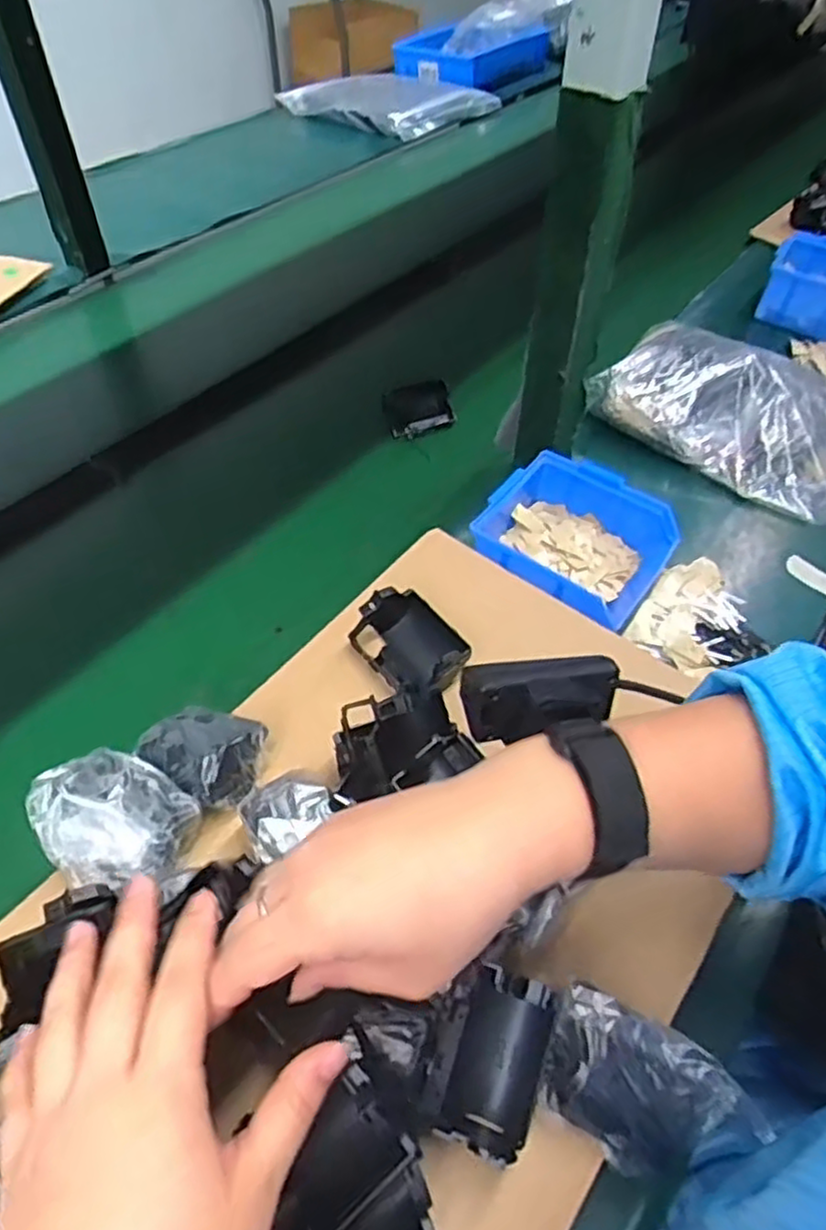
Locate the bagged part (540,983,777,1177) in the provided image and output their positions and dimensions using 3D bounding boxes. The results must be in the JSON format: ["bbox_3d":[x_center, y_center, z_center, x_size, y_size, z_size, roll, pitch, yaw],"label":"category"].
[{"bbox_3d":[0.104,0.210,0.319,0.092,0.031,0.052,20,52,15],"label":"bagged part"}]

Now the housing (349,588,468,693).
[{"bbox_3d":[0.001,0.016,0.471,0.048,0.028,0.074,-33,58,-26],"label":"housing"}]

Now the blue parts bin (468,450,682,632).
[{"bbox_3d":[0.124,-0.057,0.587,0.133,0.058,0.129,31,56,23],"label":"blue parts bin"}]

